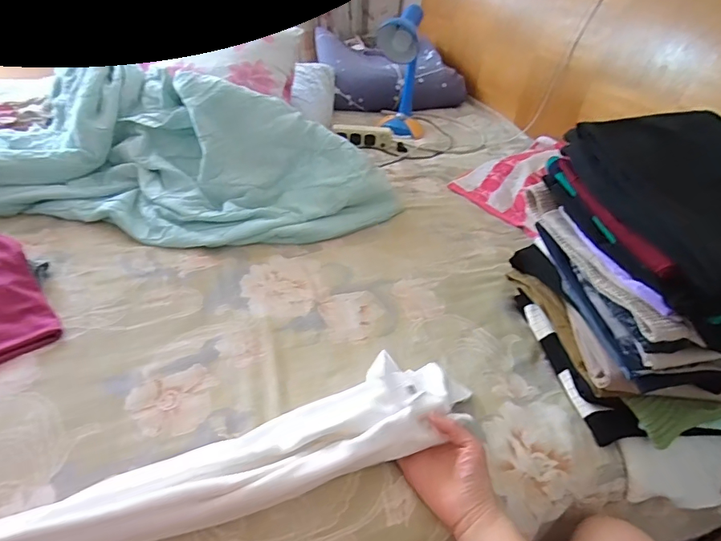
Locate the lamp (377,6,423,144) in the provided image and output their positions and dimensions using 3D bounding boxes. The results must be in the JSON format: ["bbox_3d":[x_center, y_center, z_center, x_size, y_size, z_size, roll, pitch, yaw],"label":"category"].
[{"bbox_3d":[0.130,-0.590,1.354,0.167,0.342,0.193,8,37,4],"label":"lamp"}]

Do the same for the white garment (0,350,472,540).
[{"bbox_3d":[-0.100,0.204,0.493,0.516,0.067,0.112,-13,41,-23],"label":"white garment"}]

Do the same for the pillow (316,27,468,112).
[{"bbox_3d":[0.104,-0.731,1.666,0.475,0.154,0.396,-6,38,-14],"label":"pillow"}]

